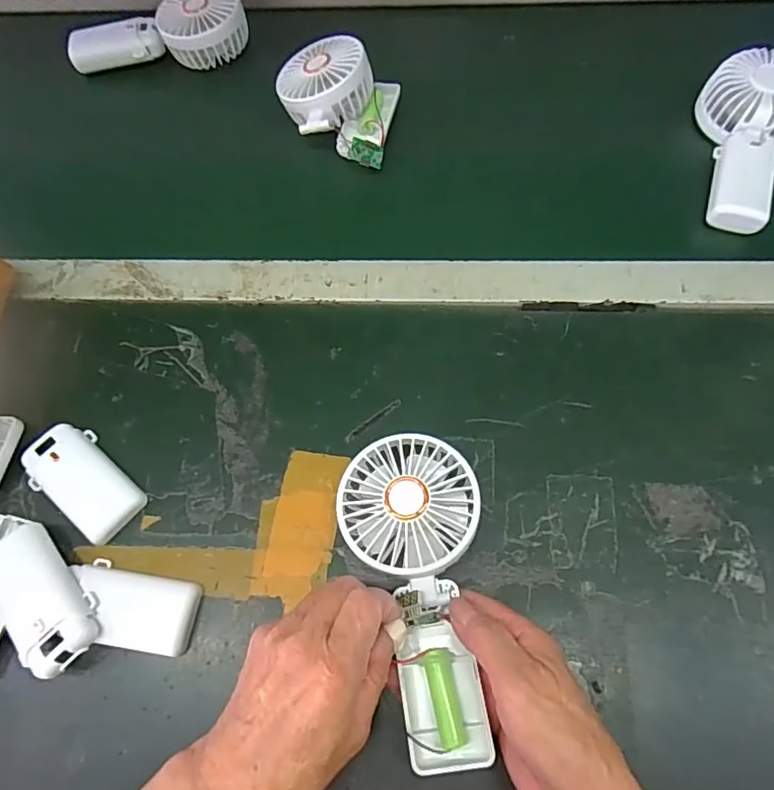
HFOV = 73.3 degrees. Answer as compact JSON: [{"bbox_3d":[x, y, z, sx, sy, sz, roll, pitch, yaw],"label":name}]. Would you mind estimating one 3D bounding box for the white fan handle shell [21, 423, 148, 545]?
[{"bbox_3d":[-0.219,0.062,0.373,0.090,0.016,0.048,39,74,17],"label":"white fan handle shell"}]

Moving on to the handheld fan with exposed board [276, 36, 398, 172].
[{"bbox_3d":[-0.050,-0.274,0.485,0.106,0.048,0.103,9,68,6],"label":"handheld fan with exposed board"}]

